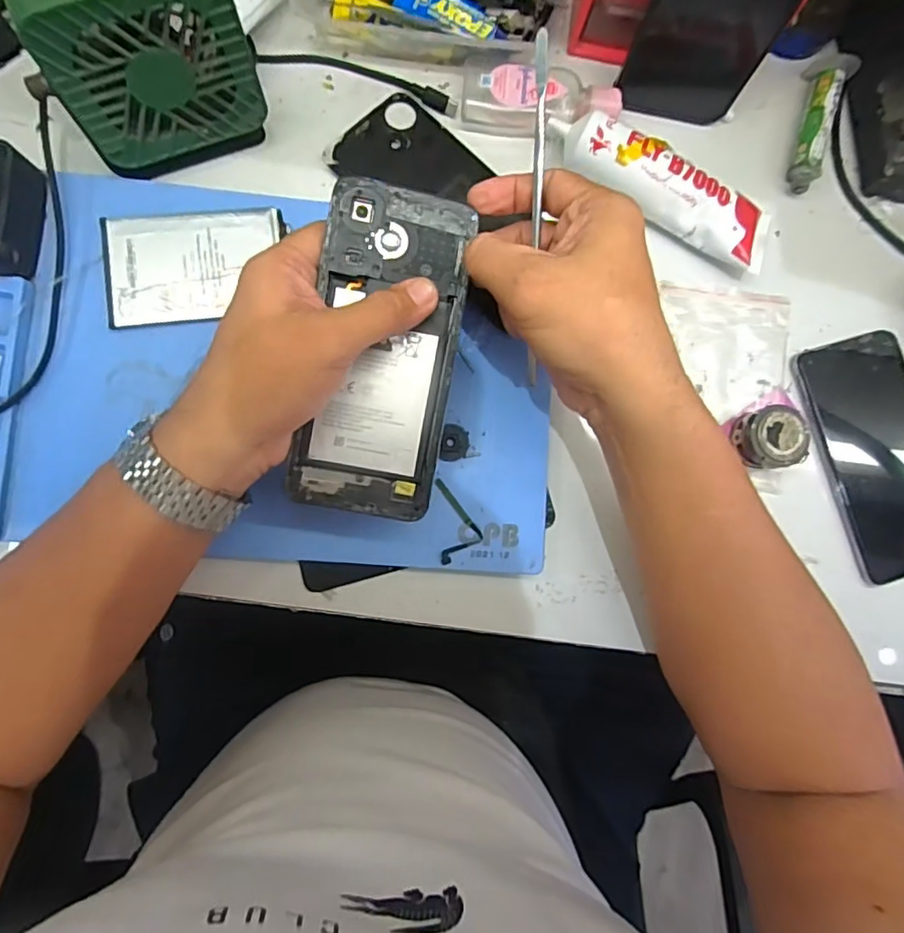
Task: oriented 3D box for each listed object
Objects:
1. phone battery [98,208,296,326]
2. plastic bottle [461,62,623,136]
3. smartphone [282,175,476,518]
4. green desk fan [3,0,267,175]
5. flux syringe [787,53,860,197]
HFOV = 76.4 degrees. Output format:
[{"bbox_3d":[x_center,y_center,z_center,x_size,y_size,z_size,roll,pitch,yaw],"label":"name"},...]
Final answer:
[{"bbox_3d":[-0.152,-0.120,0.342,0.101,0.004,0.067,-7,86,-5],"label":"phone battery"},{"bbox_3d":[0.058,-0.239,0.375,0.101,0.024,0.042,-1,85,-5],"label":"plastic bottle"},{"bbox_3d":[-0.036,-0.059,0.303,0.075,0.007,0.167,8,94,-4],"label":"smartphone"},{"bbox_3d":[-0.158,-0.213,0.306,0.095,0.114,0.043,-24,87,-6],"label":"green desk fan"},{"bbox_3d":[0.246,-0.234,0.390,0.026,0.020,0.095,20,84,-3],"label":"flux syringe"}]

